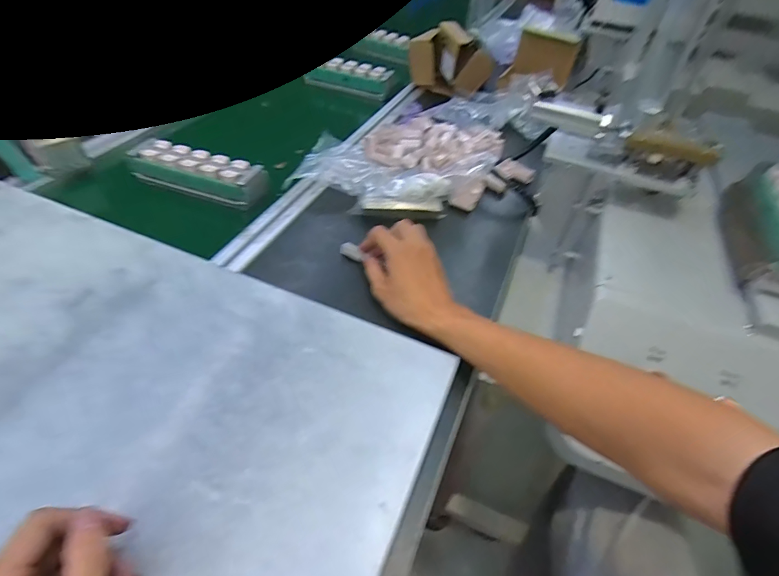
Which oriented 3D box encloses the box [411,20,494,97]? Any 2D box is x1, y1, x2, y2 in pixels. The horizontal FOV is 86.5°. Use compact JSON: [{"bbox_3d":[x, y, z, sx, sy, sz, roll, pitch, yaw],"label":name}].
[{"bbox_3d":[0.121,-0.471,0.860,0.156,0.107,0.083,38,54,27],"label":"box"}]

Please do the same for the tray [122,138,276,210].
[{"bbox_3d":[-0.279,-0.169,0.611,0.198,0.049,0.051,16,47,9],"label":"tray"}]

